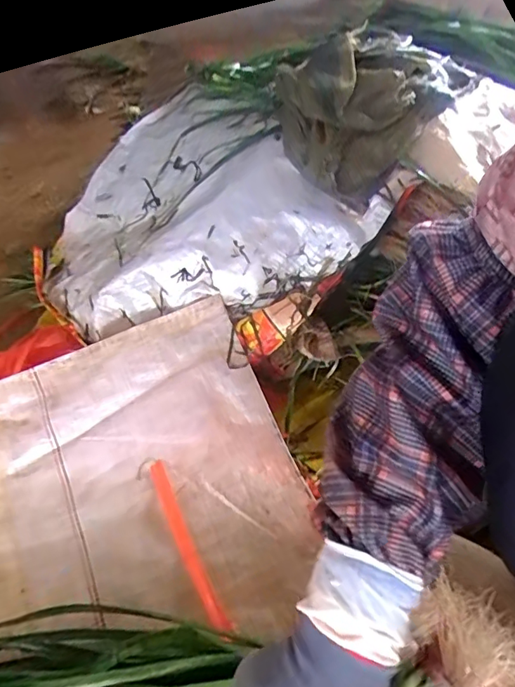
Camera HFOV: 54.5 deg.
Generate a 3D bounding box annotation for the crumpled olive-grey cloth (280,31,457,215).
[{"bbox_3d":[0.105,-0.301,0.650,0.186,0.116,0.219,-33,53,-29],"label":"crumpled olive-grey cloth"}]

